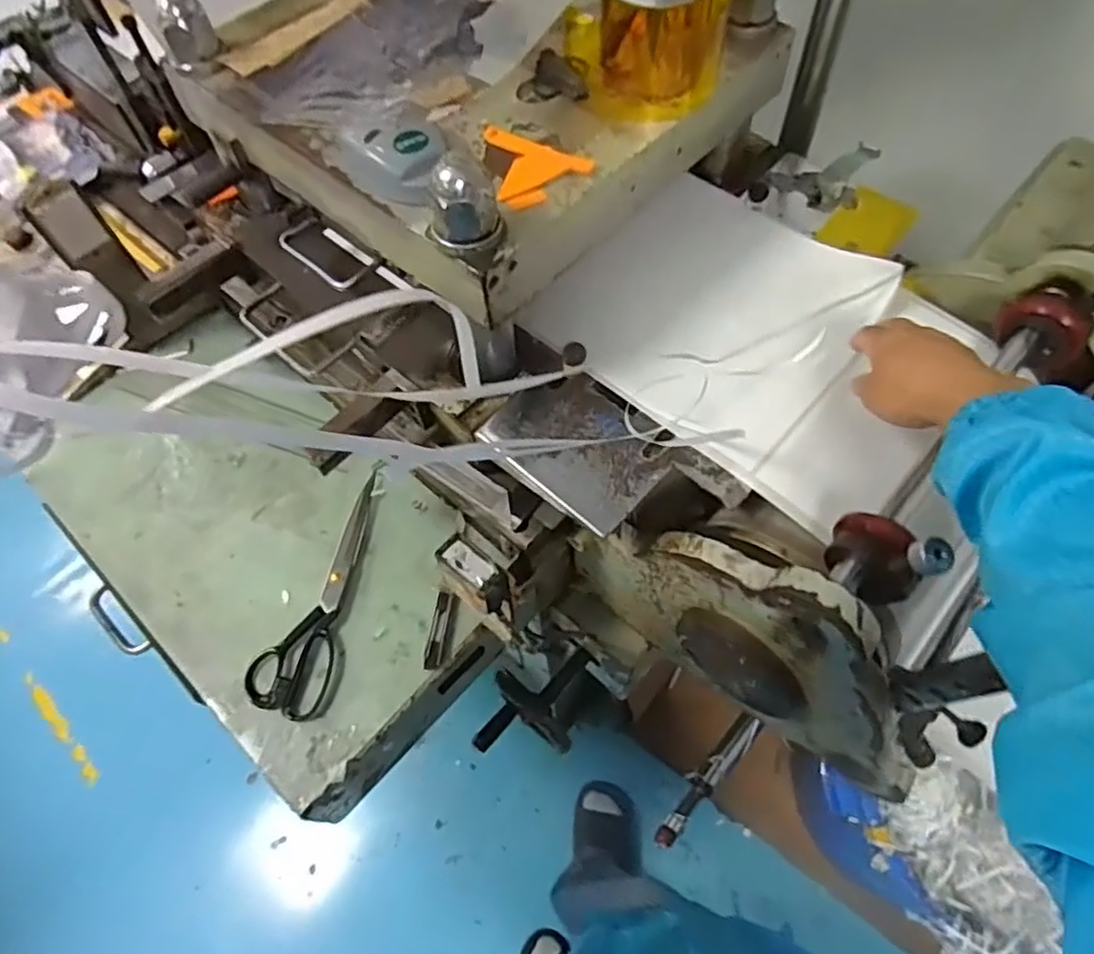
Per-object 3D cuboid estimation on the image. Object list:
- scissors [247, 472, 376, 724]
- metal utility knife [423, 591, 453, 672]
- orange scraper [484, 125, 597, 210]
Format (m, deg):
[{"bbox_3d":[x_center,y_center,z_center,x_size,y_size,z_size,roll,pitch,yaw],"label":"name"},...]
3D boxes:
[{"bbox_3d":[-0.210,0.110,0.678,0.073,0.011,0.242,16,63,11],"label":"scissors"},{"bbox_3d":[-0.102,0.146,0.653,0.019,0.013,0.074,7,61,7],"label":"metal utility knife"},{"bbox_3d":[-0.024,-0.252,0.548,0.076,0.008,0.096,-39,66,-17],"label":"orange scraper"}]

